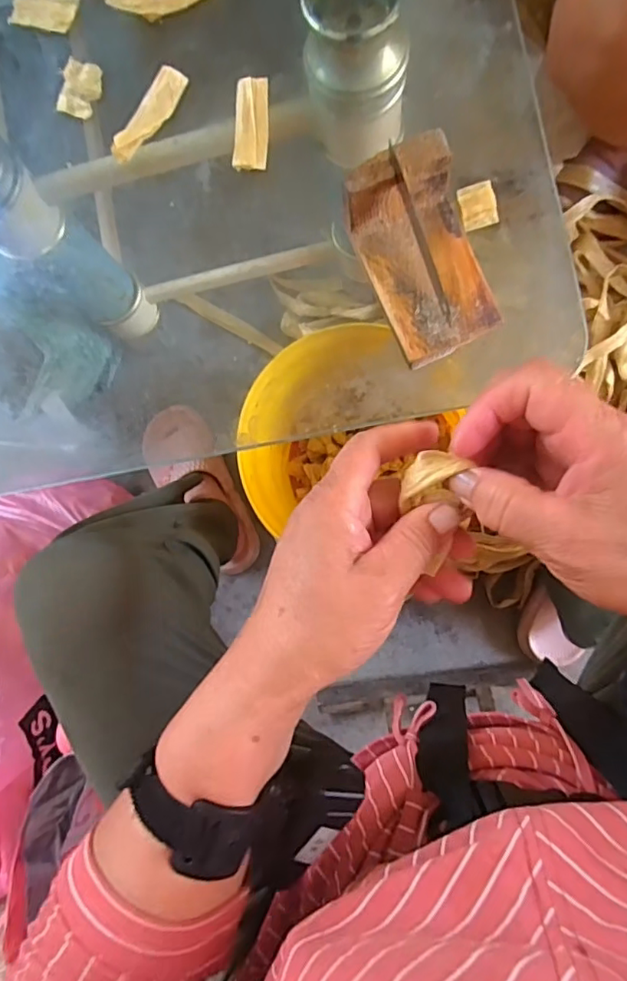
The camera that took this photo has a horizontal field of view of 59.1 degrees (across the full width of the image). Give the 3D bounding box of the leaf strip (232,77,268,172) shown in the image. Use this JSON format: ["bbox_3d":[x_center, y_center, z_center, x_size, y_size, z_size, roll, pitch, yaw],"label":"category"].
[{"bbox_3d":[-0.042,-0.245,0.370,0.023,0.008,0.060,0,86,8],"label":"leaf strip"}]

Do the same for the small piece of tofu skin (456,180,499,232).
[{"bbox_3d":[0.105,-0.180,0.350,0.022,0.006,0.026,-13,84,7],"label":"small piece of tofu skin"}]

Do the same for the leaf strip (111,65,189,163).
[{"bbox_3d":[-0.112,-0.256,0.377,0.019,0.006,0.073,34,85,-20],"label":"leaf strip"}]

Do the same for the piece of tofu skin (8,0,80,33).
[{"bbox_3d":[-0.194,-0.346,0.398,0.051,0.004,0.028,14,88,9],"label":"piece of tofu skin"}]

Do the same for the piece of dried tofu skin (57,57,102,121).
[{"bbox_3d":[-0.165,-0.284,0.391,0.028,0.004,0.041,9,87,8],"label":"piece of dried tofu skin"}]

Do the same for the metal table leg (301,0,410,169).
[{"bbox_3d":[0.051,-0.319,0.553,0.076,0.359,0.072,-4,85,7],"label":"metal table leg"}]

